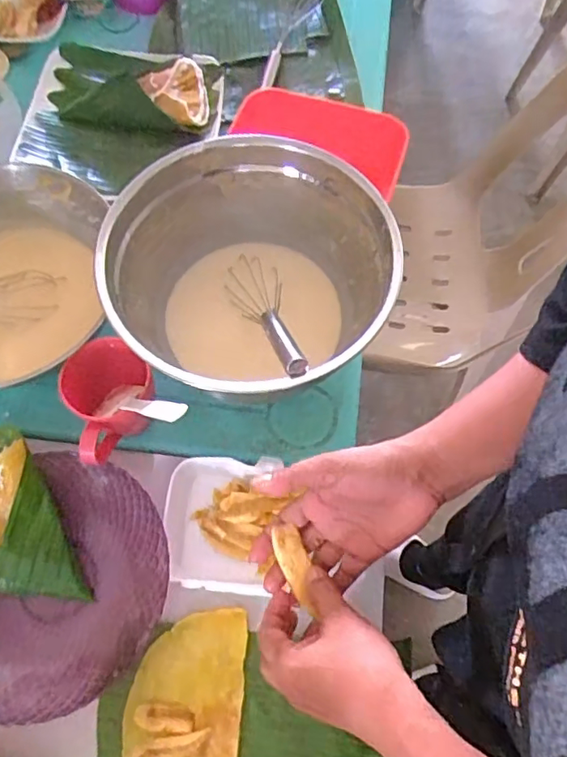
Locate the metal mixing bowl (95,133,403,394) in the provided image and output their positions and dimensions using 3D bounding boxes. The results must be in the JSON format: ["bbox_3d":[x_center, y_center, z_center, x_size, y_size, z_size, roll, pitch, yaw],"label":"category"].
[{"bbox_3d":[-0.032,-0.090,0.517,0.228,0.119,0.244,0,69,-1],"label":"metal mixing bowl"}]

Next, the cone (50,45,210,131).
[{"bbox_3d":[-0.194,-0.365,0.700,0.196,0.033,0.132,10,69,3],"label":"cone"}]

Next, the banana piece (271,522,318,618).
[{"bbox_3d":[0.009,0.144,0.427,0.022,0.016,0.065,-18,68,-7],"label":"banana piece"}]

